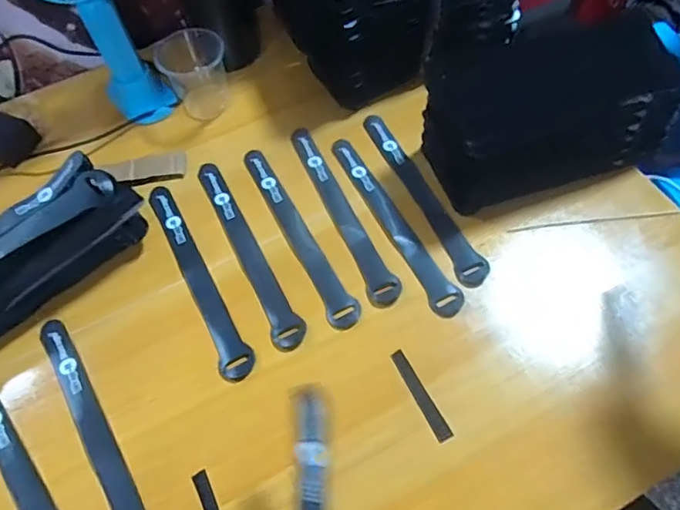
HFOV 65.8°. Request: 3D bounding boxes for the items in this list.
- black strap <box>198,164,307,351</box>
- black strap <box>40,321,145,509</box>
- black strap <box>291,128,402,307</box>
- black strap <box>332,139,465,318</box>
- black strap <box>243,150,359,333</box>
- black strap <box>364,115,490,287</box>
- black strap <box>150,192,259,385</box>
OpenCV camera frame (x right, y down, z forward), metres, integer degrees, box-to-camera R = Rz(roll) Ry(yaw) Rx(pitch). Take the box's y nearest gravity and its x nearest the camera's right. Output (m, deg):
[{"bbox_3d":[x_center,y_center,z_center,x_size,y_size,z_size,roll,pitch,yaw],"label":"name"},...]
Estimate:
[{"bbox_3d":[-0.080,-0.009,0.450,0.025,0.004,0.204,-24,59,-10],"label":"black strap"},{"bbox_3d":[-0.179,0.125,0.378,0.025,0.004,0.201,-33,61,-15],"label":"black strap"},{"bbox_3d":[0.001,-0.043,0.463,0.025,0.004,0.204,-21,59,-8],"label":"black strap"},{"bbox_3d":[0.044,-0.032,0.455,0.023,0.004,0.202,-24,59,-10],"label":"black strap"},{"bbox_3d":[-0.037,-0.022,0.454,0.026,0.008,0.202,-24,59,-10],"label":"black strap"},{"bbox_3d":[0.072,-0.056,0.467,0.025,0.005,0.201,-21,59,-8],"label":"black strap"},{"bbox_3d":[-0.120,0.014,0.440,0.026,0.004,0.203,-25,59,-11],"label":"black strap"}]

